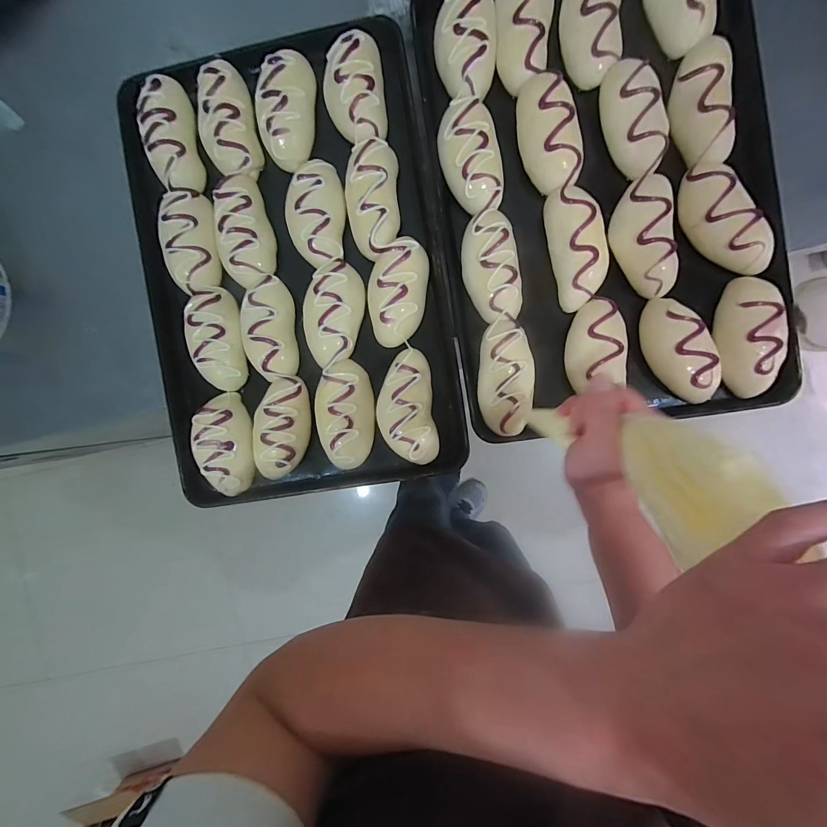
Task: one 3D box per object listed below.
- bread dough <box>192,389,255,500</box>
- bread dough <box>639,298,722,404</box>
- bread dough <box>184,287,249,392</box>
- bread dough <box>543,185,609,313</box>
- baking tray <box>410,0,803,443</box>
[{"bbox_3d":[-0.266,0.043,0.515,0.081,0.039,0.144,-6,91,4],"label":"bread dough"},{"bbox_3d":[0.337,-0.080,0.471,0.067,0.033,0.136,-20,90,5],"label":"bread dough"},{"bbox_3d":[-0.275,-0.103,0.515,0.077,0.043,0.143,-5,101,5],"label":"bread dough"},{"bbox_3d":[0.211,-0.213,0.477,0.064,0.036,0.146,-13,91,4],"label":"bread dough"},{"bbox_3d":[0.236,-0.285,0.478,0.408,0.059,0.606,-9,91,4],"label":"baking tray"}]

